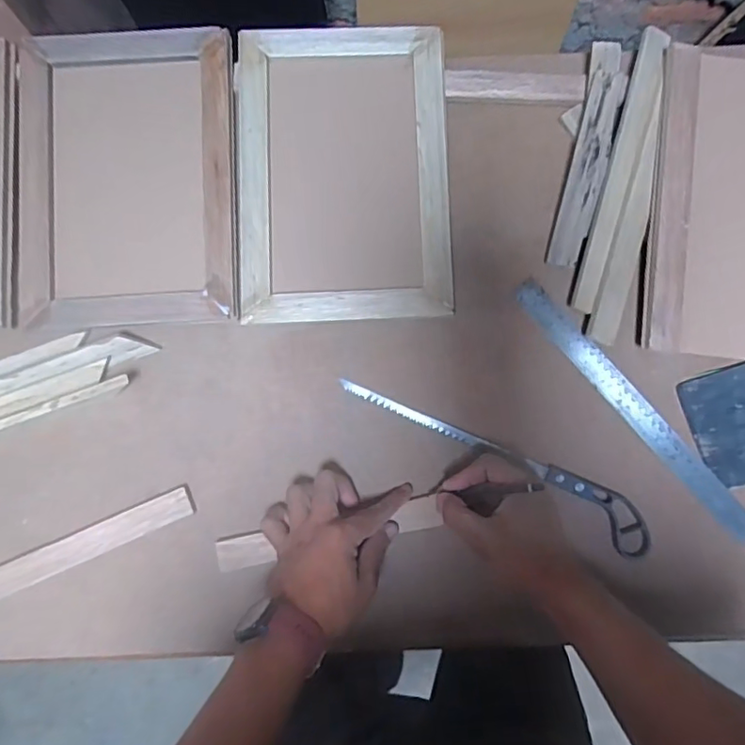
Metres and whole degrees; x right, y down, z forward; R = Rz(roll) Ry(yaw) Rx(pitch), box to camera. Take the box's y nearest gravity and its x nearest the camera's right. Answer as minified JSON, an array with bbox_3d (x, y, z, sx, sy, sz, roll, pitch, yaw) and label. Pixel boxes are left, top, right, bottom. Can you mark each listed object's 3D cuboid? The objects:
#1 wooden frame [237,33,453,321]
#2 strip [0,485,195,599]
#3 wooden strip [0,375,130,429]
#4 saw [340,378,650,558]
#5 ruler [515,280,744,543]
[{"bbox_3d":[-0.029,-0.202,0.563,0.206,0.027,0.298,-2,85,0],"label":"wooden frame"},{"bbox_3d":[-0.268,0.160,0.525,0.200,0.009,0.030,-23,85,-2],"label":"strip"},{"bbox_3d":[-0.368,0.054,0.521,0.284,0.014,0.016,-20,85,-1],"label":"wooden strip"},{"bbox_3d":[0.122,0.080,0.544,0.327,0.023,0.046,29,86,3],"label":"saw"},{"bbox_3d":[0.258,0.034,0.547,0.028,0.007,0.320,-40,85,0],"label":"ruler"}]

